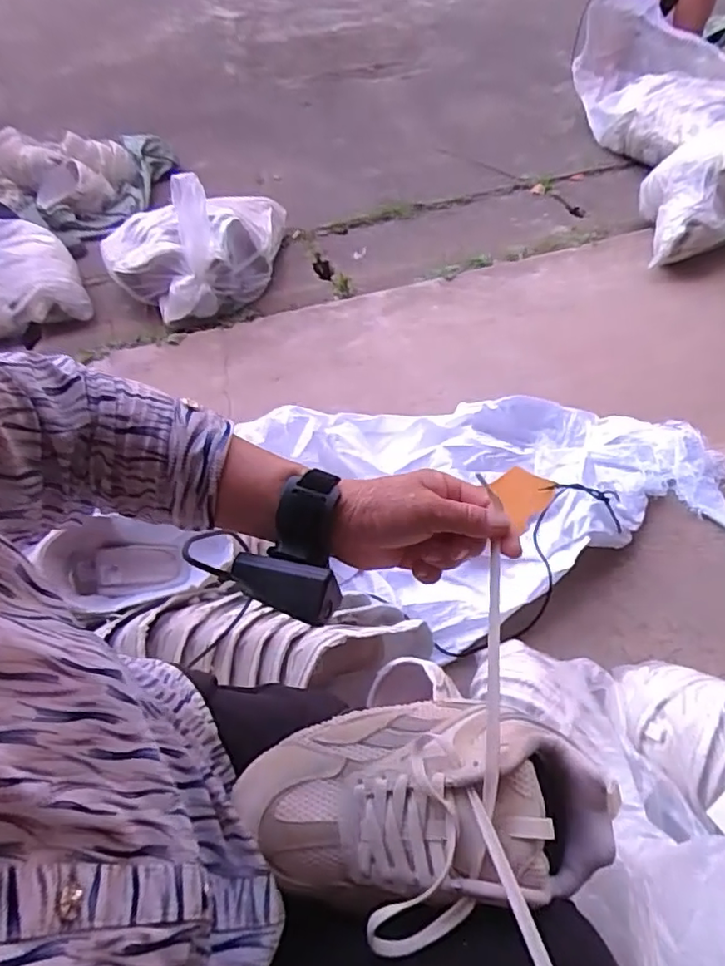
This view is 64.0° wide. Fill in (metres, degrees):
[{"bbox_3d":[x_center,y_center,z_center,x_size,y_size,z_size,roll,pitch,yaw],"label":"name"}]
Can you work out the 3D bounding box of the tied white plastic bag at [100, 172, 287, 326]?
[{"bbox_3d":[-0.399,-0.629,1.457,0.489,0.291,0.348,-21,54,-12],"label":"tied white plastic bag"}]

